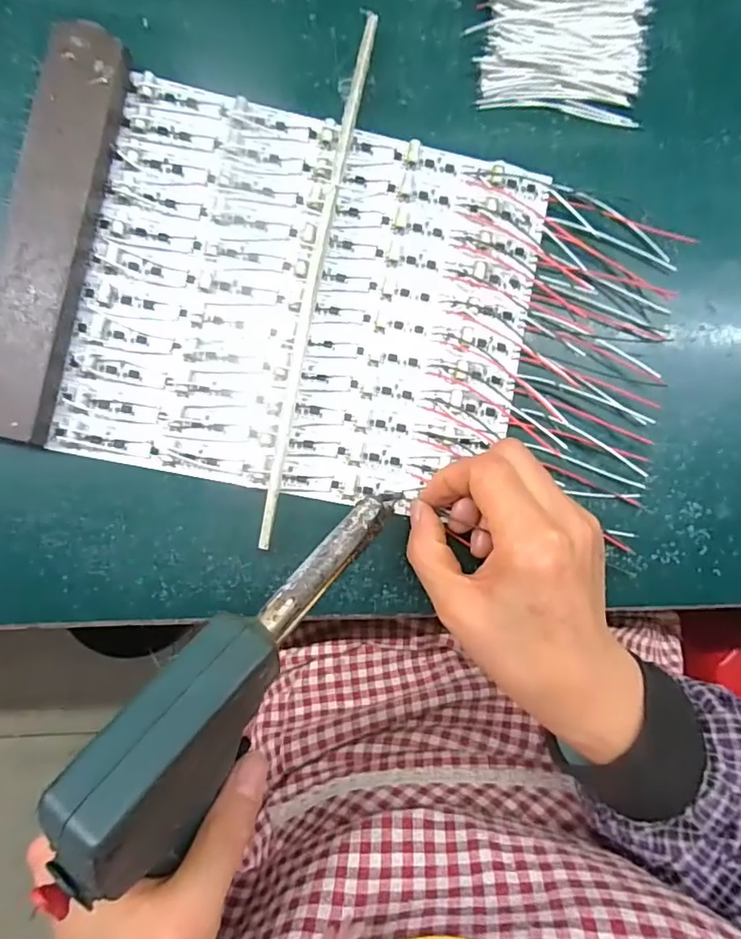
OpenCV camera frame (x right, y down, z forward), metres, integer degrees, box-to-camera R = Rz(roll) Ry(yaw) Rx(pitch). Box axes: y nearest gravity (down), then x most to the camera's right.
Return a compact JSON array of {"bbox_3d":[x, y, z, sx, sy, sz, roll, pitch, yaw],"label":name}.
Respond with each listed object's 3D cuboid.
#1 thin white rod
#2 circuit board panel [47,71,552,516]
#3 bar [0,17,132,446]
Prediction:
[{"bbox_3d":[-0.028,-0.098,0.278,0.009,0.013,0.276,12,87,-6],"label":"thin white rod"},{"bbox_3d":[-0.028,-0.085,0.280,0.223,0.010,0.193,11,87,-6],"label":"circuit board panel"},{"bbox_3d":[-0.156,-0.114,0.262,0.037,0.017,0.198,12,87,-6],"label":"bar"}]

